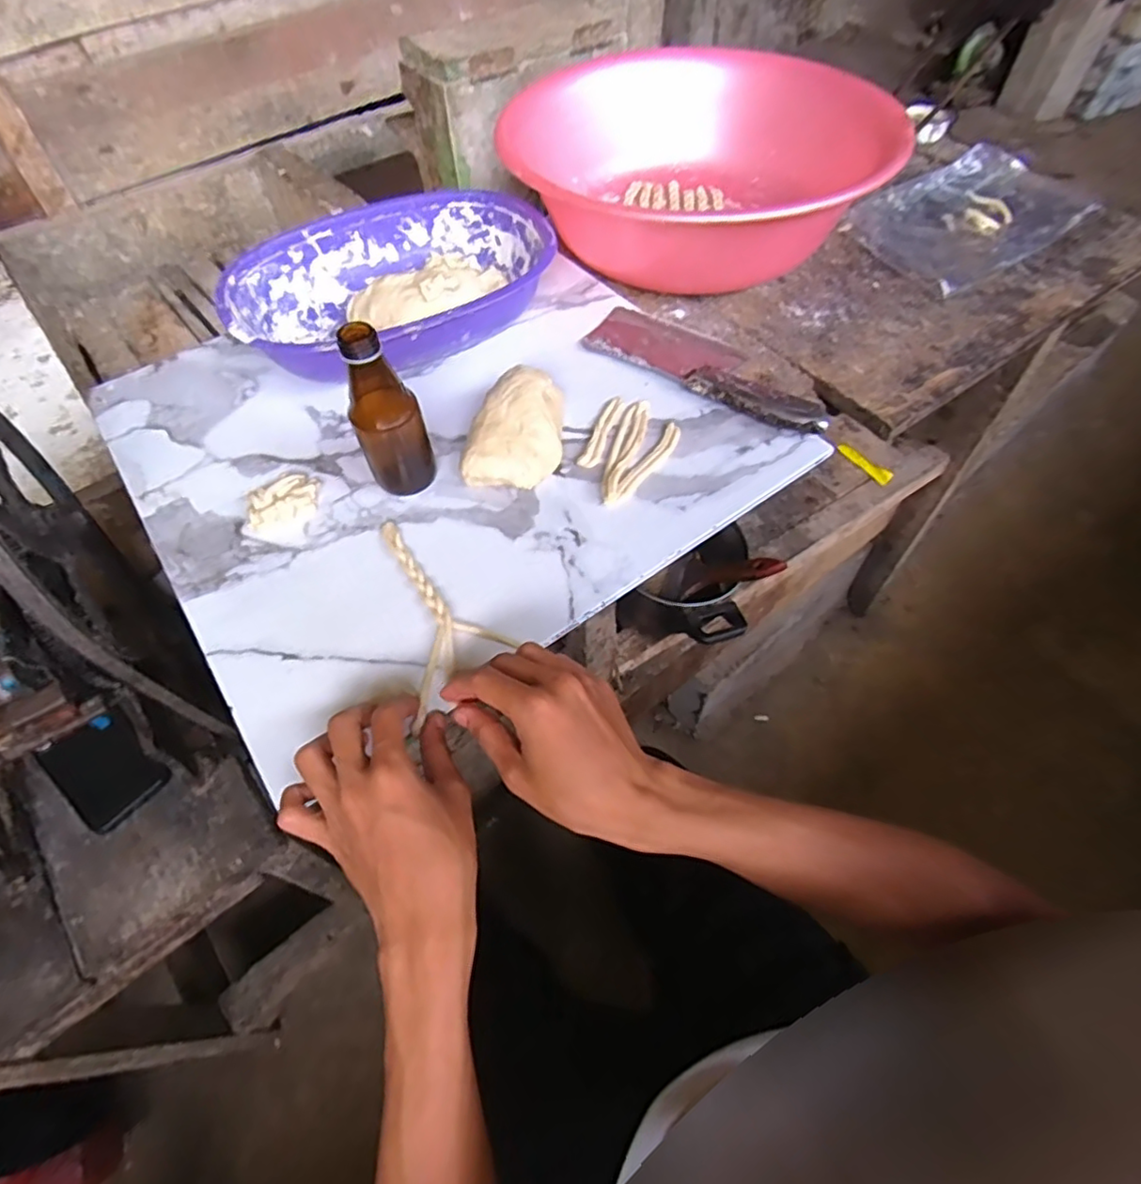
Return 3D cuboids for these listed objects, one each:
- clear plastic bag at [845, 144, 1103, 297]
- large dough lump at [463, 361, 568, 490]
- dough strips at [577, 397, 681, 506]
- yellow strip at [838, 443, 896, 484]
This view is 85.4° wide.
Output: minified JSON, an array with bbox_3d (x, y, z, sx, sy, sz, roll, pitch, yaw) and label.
[{"bbox_3d":[0.480,-0.454,0.734,0.293,0.032,0.170,-32,62,-18],"label":"clear plastic bag"},{"bbox_3d":[-0.043,-0.138,0.515,0.074,0.039,0.109,10,57,8],"label":"large dough lump"},{"bbox_3d":[0.048,-0.119,0.522,0.069,0.008,0.115,16,58,11],"label":"dough strips"},{"bbox_3d":[0.480,-0.211,1.007,0.029,0.009,0.101,-30,61,-17],"label":"yellow strip"}]

